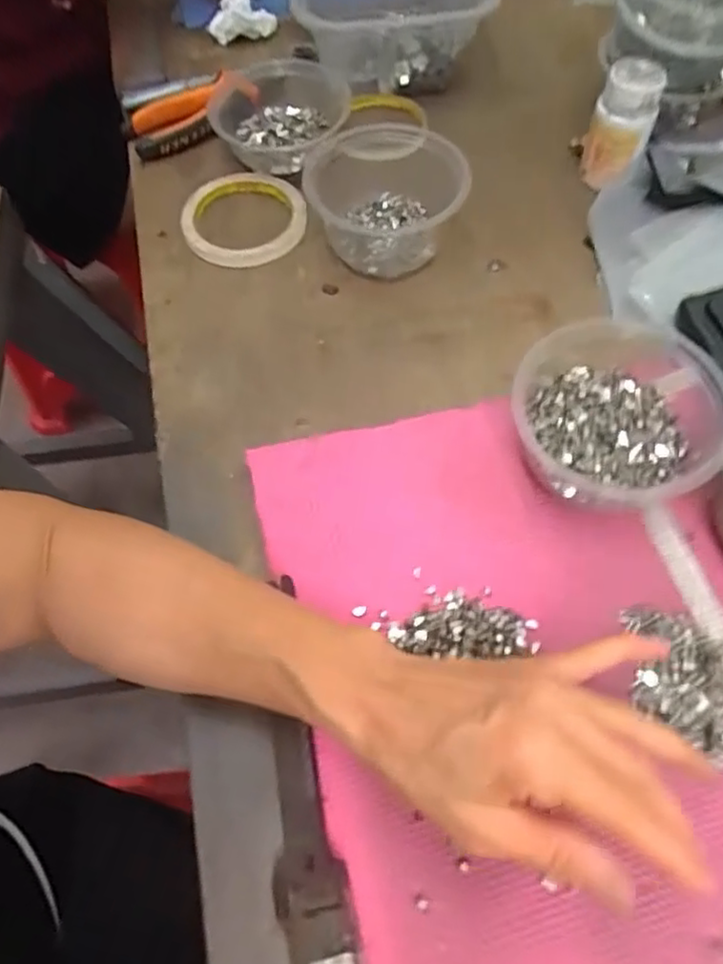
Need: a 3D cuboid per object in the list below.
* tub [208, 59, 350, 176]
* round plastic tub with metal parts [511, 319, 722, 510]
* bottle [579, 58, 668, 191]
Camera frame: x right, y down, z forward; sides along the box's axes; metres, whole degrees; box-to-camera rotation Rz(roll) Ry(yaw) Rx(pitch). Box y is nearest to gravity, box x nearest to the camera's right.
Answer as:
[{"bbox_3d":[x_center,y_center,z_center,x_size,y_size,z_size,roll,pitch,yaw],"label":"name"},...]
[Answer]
[{"bbox_3d":[-0.071,-0.307,0.563,0.115,0.039,0.104,8,61,5],"label":"tub"},{"bbox_3d":[0.150,-0.031,0.388,0.110,0.060,0.108,0,61,1],"label":"round plastic tub with metal parts"},{"bbox_3d":[0.198,-0.272,0.512,0.046,0.074,0.042,19,63,11],"label":"bottle"}]

